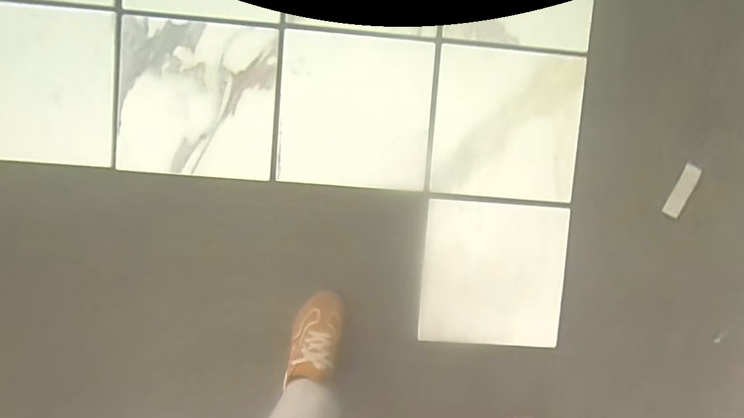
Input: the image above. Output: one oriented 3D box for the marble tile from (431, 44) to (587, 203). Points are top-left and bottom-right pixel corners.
[{"bbox_3d":[0.278,-0.169,0.844,0.295,0.016,0.291,4,97,-4],"label":"marble tile"}]

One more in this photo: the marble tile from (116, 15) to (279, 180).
[{"bbox_3d":[-0.335,-0.210,0.798,0.286,0.005,0.288,5,97,-4],"label":"marble tile"}]

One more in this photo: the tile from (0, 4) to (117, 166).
[{"bbox_3d":[-0.631,-0.229,0.769,0.284,0.014,0.280,4,97,-4],"label":"tile"}]

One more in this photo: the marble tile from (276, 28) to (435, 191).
[{"bbox_3d":[-0.032,-0.192,0.822,0.293,0.007,0.292,4,97,-4],"label":"marble tile"}]

